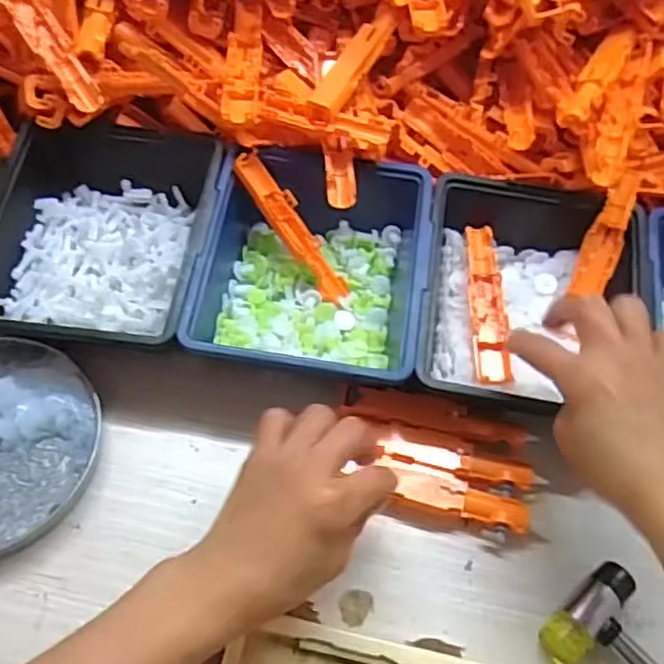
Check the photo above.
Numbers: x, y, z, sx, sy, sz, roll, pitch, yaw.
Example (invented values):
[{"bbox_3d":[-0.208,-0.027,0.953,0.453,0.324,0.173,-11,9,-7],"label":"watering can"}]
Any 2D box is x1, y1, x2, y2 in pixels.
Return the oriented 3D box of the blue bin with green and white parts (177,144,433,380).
[{"bbox_3d":[-0.011,-0.047,0.455,0.145,0.054,0.170,9,57,1],"label":"blue bin with green and white parts"}]

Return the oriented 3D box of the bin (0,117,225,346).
[{"bbox_3d":[-0.156,-0.070,0.463,0.147,0.058,0.174,7,57,0],"label":"bin"}]

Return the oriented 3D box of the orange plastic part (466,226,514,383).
[{"bbox_3d":[0.106,-0.020,0.459,0.024,0.007,0.119,3,63,-3],"label":"orange plastic part"}]

